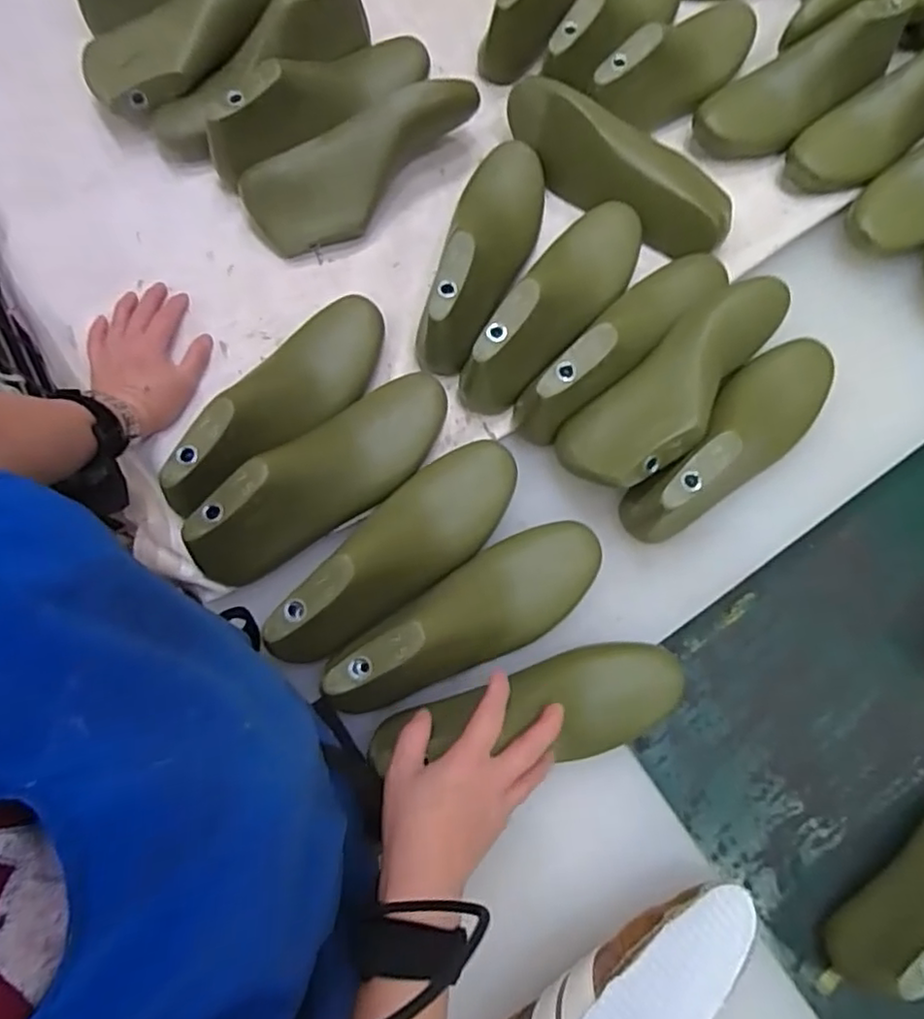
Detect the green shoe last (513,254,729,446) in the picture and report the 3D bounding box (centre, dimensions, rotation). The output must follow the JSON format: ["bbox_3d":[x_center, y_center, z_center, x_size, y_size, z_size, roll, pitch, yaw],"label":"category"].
[{"bbox_3d":[0.144,-0.158,0.559,0.247,0.075,0.062,-43,80,-11],"label":"green shoe last"}]

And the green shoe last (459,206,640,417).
[{"bbox_3d":[0.086,-0.190,0.572,0.078,0.081,0.236,34,77,7],"label":"green shoe last"}]

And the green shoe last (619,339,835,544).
[{"bbox_3d":[0.238,-0.064,0.552,0.243,0.087,0.074,-43,80,-11],"label":"green shoe last"}]

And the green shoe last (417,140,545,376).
[{"bbox_3d":[0.022,-0.247,0.593,0.074,0.087,0.248,19,75,3],"label":"green shoe last"}]

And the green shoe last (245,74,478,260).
[{"bbox_3d":[-0.088,-0.327,0.628,0.242,0.074,0.080,-24,77,-8],"label":"green shoe last"}]

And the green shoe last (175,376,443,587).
[{"bbox_3d":[-0.108,-0.031,0.521,0.242,0.070,0.078,-43,80,-11],"label":"green shoe last"}]

